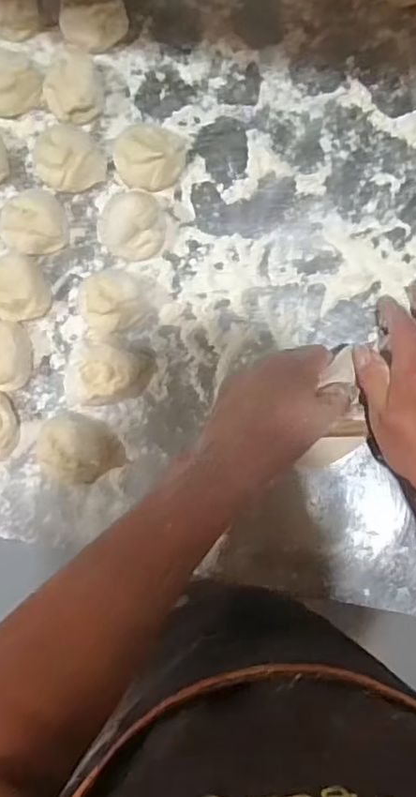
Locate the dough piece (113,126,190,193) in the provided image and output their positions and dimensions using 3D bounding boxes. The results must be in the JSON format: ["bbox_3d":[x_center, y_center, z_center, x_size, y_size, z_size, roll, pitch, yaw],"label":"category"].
[{"bbox_3d":[-0.046,-0.204,0.489,0.046,0.034,0.059,41,89,4],"label":"dough piece"}]

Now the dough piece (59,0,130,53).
[{"bbox_3d":[-0.097,-0.323,0.495,0.056,0.029,0.045,-19,86,1],"label":"dough piece"}]

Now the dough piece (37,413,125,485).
[{"bbox_3d":[-0.106,0.042,0.476,0.072,0.036,0.056,22,88,3],"label":"dough piece"}]

